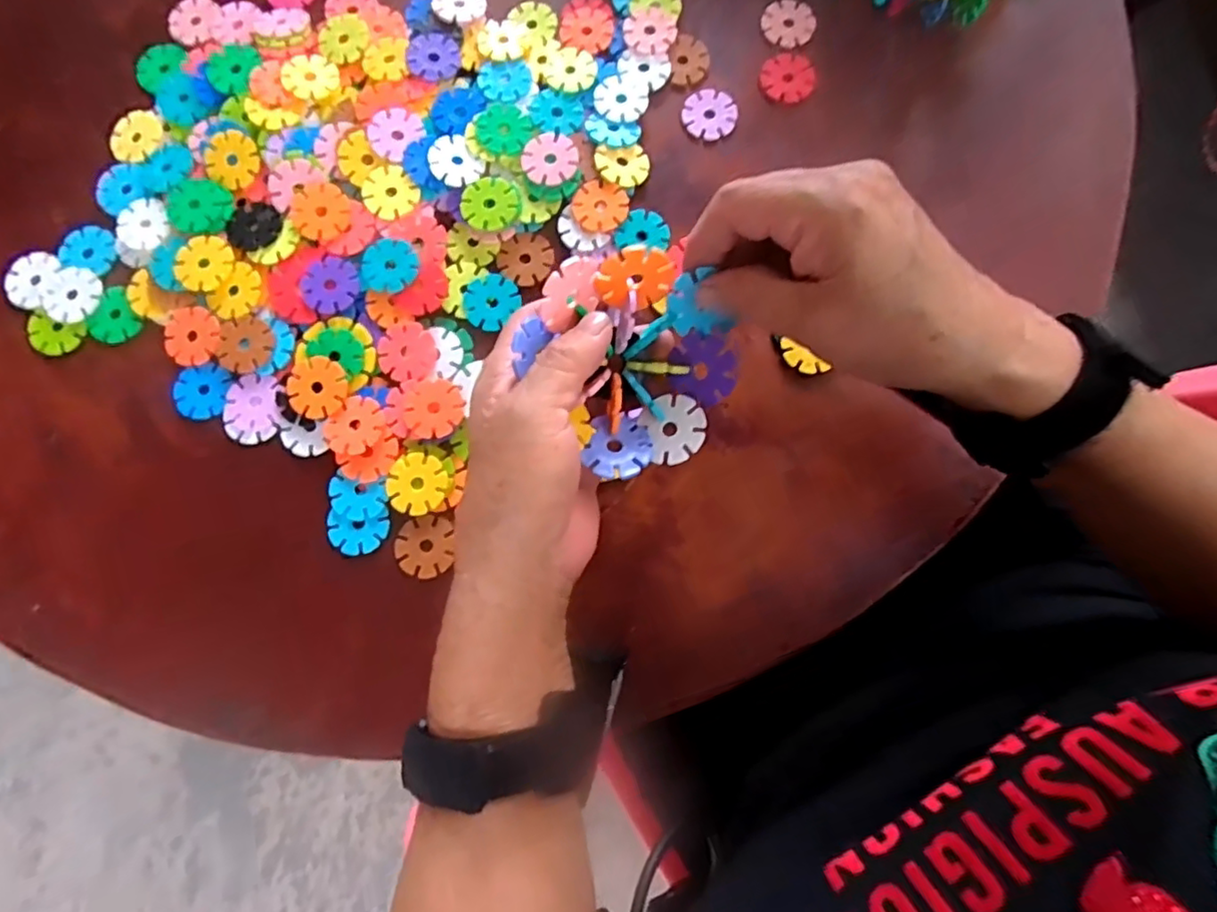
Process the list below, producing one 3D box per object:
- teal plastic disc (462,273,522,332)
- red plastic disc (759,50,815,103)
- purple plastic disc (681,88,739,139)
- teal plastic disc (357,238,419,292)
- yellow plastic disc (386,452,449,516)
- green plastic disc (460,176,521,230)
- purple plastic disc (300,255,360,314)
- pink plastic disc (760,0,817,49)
[{"bbox_3d":[-0.066,-0.087,0.352,0.029,0.004,0.032,41,82,6],"label":"teal plastic disc"},{"bbox_3d":[0.108,-0.228,0.381,0.031,0.006,0.032,0,80,-1],"label":"red plastic disc"},{"bbox_3d":[0.061,-0.206,0.377,0.032,0.004,0.032,0,80,-1],"label":"purple plastic disc"},{"bbox_3d":[-0.121,-0.105,0.348,0.032,0.004,0.029,15,80,2],"label":"teal plastic disc"},{"bbox_3d":[-0.100,0.014,0.331,0.031,0.004,0.031,0,80,-1],"label":"yellow plastic disc"},{"bbox_3d":[-0.066,-0.141,0.355,0.033,0.004,0.031,0,85,-2],"label":"green plastic disc"},{"bbox_3d":[-0.153,-0.095,0.348,0.031,0.004,0.032,0,80,-1],"label":"purple plastic disc"},{"bbox_3d":[0.110,-0.264,0.384,0.031,0.005,0.033,0,80,-1],"label":"pink plastic disc"}]

